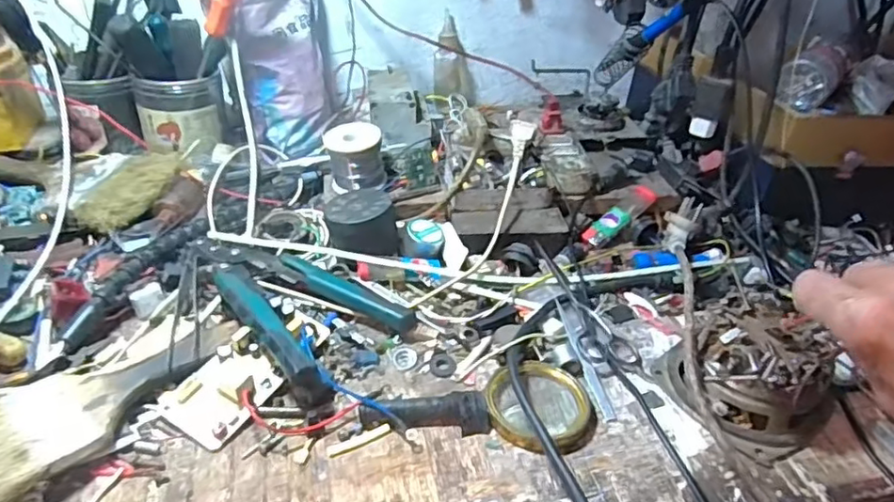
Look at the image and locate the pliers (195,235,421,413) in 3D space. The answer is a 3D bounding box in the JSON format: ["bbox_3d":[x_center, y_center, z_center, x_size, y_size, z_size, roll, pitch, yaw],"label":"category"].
[{"bbox_3d":[-0.110,0.025,0.457,0.106,0.031,0.178,-23,45,-35],"label":"pliers"}]

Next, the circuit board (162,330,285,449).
[{"bbox_3d":[-0.142,0.087,0.393,0.052,0.019,0.069,28,41,26],"label":"circuit board"}]

